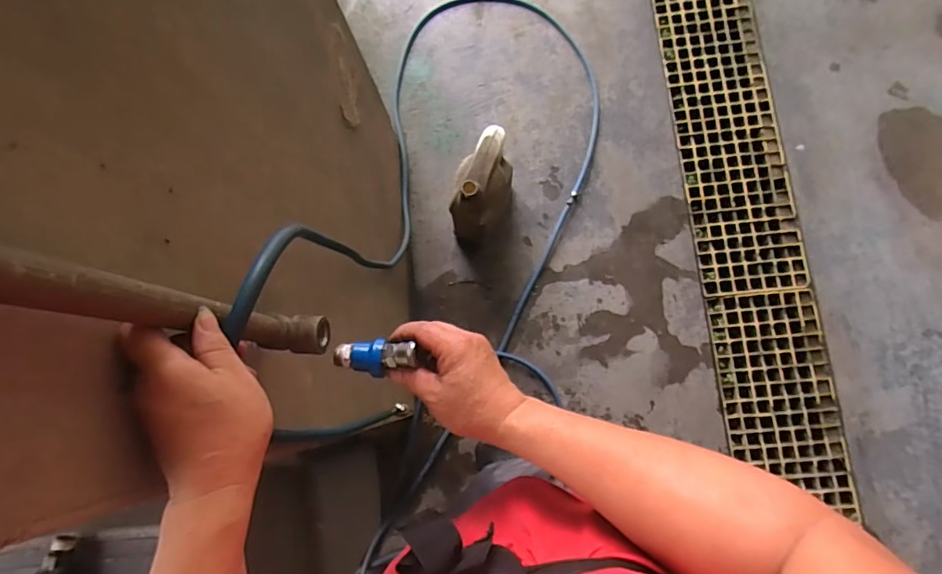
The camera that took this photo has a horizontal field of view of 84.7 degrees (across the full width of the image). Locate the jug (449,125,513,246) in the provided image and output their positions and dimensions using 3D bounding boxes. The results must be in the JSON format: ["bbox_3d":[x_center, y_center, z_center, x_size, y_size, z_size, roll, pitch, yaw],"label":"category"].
[{"bbox_3d":[0.030,-0.234,1.292,0.123,0.270,0.242,16,81,7],"label":"jug"}]

